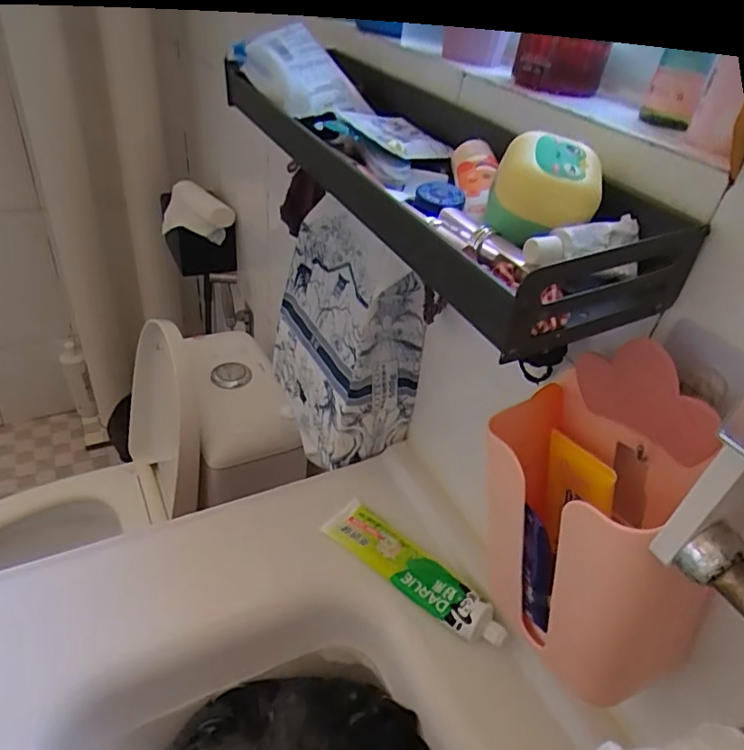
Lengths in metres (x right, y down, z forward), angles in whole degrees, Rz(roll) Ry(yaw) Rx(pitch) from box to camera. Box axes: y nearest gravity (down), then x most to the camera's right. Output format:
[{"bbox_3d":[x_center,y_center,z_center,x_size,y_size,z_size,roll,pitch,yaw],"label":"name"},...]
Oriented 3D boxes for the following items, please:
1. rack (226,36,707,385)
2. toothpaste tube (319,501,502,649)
[{"bbox_3d":[0.038,-0.173,0.421,0.151,0.070,0.393,-11,41,-23],"label":"rack"},{"bbox_3d":[0.042,0.191,0.547,0.201,0.029,0.054,31,43,28],"label":"toothpaste tube"}]

